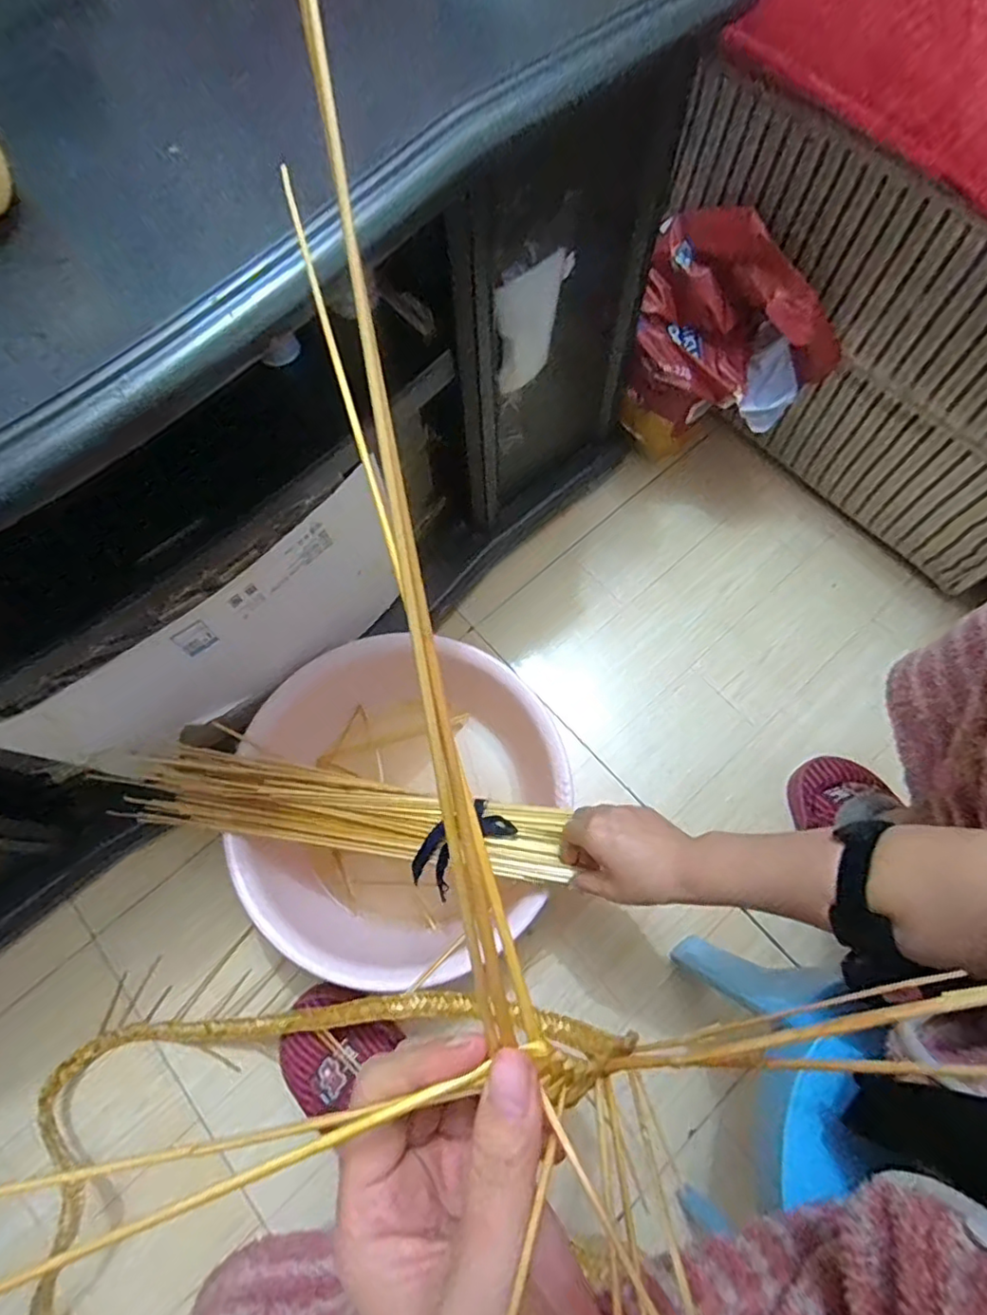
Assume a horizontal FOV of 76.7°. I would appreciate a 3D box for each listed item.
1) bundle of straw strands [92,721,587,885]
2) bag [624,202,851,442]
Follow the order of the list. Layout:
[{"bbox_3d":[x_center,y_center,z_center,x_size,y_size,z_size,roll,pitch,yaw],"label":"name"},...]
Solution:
[{"bbox_3d":[-0.144,0.148,0.622,0.425,0.044,0.085,9,70,3],"label":"bundle of straw strands"},{"bbox_3d":[0.279,-0.382,0.737,0.237,0.188,0.128,22,71,9],"label":"bag"}]

